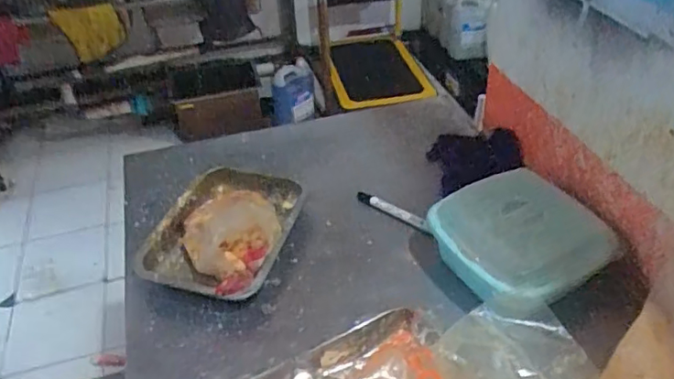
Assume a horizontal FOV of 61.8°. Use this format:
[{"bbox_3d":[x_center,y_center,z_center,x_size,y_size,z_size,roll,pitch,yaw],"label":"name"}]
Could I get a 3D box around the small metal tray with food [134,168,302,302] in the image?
[{"bbox_3d":[-0.164,0.050,0.880,0.203,0.096,0.277,12,42,17],"label":"small metal tray with food"}]

